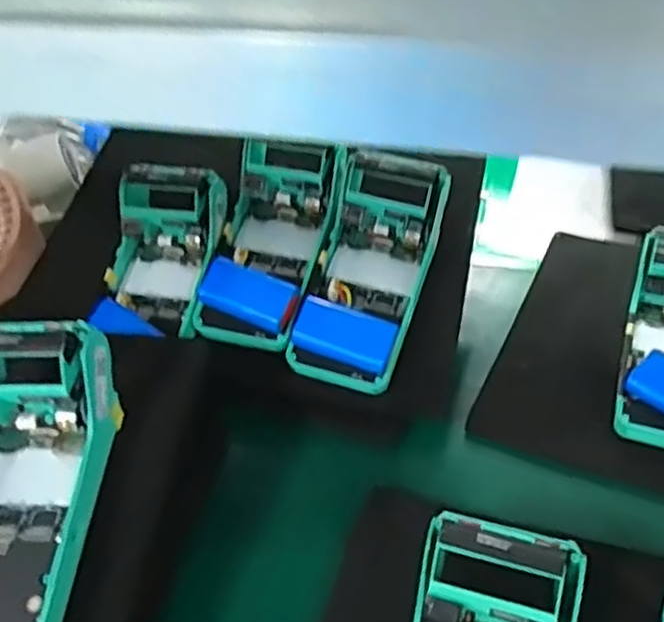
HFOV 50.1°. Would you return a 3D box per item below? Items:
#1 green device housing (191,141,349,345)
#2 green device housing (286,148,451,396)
[{"bbox_3d":[-0.044,-0.049,0.535,0.080,0.053,0.168,10,71,17],"label":"green device housing"},{"bbox_3d":[0.028,-0.028,0.519,0.079,0.059,0.174,12,76,20],"label":"green device housing"}]

